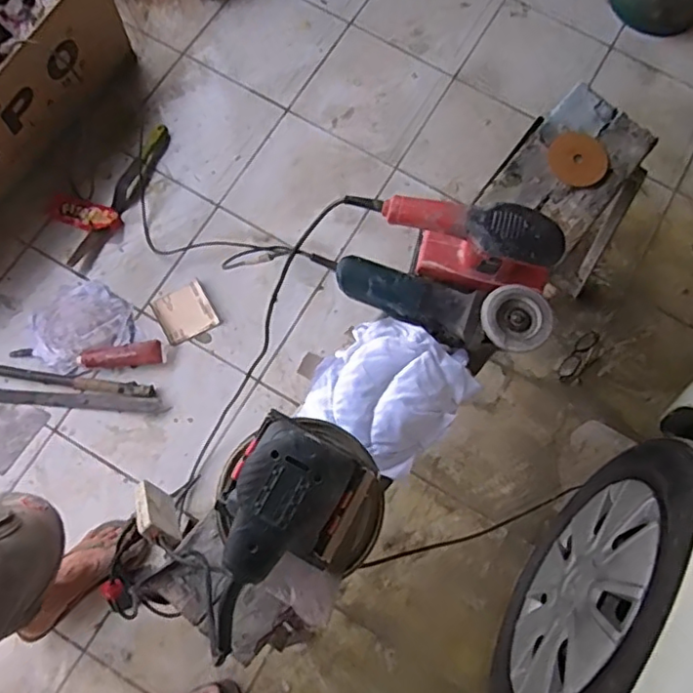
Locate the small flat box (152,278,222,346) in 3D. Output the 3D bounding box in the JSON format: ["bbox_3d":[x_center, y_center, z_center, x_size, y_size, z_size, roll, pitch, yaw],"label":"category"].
[{"bbox_3d":[-0.359,-0.074,1.351,0.116,0.020,0.121,-28,76,-9],"label":"small flat box"}]

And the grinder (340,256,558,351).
[{"bbox_3d":[0.126,-0.057,0.825,0.279,0.082,0.084,20,75,2],"label":"grinder"}]

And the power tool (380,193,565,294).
[{"bbox_3d":[0.165,-0.134,0.810,0.234,0.115,0.087,4,75,-2],"label":"power tool"}]

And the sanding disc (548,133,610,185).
[{"bbox_3d":[0.367,-0.295,0.958,0.095,0.011,0.084,5,74,0],"label":"sanding disc"}]

